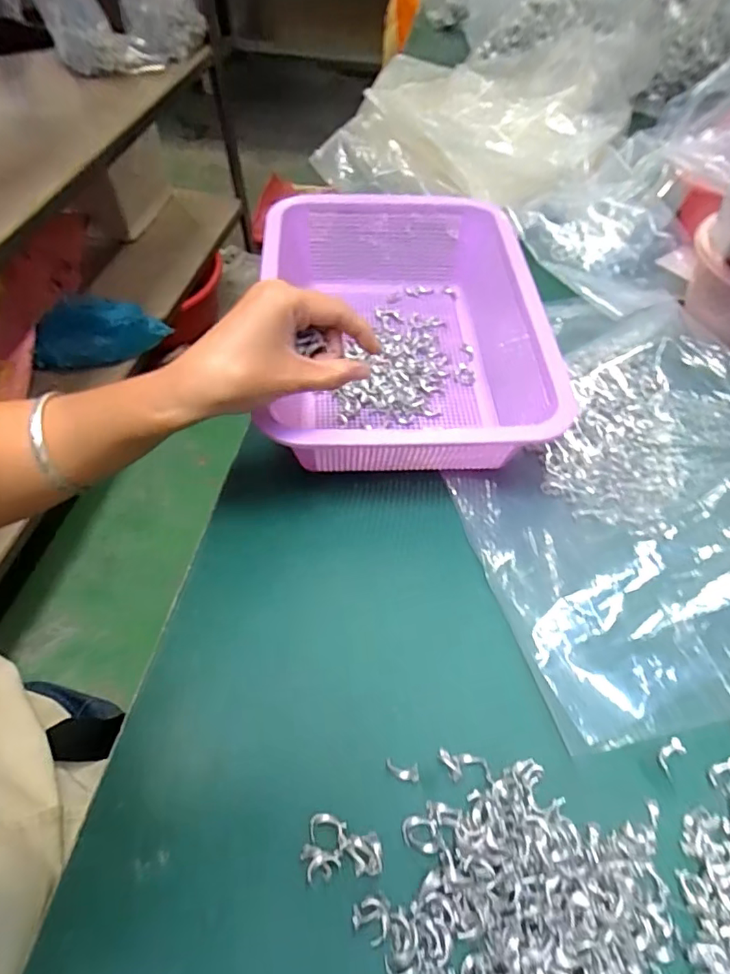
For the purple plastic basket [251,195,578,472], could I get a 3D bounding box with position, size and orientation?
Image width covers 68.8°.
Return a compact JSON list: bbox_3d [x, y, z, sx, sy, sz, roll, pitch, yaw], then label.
[{"bbox_3d":[0.027,-0.126,0.446,0.204,0.085,0.280,-3,56,-2],"label":"purple plastic basket"}]

